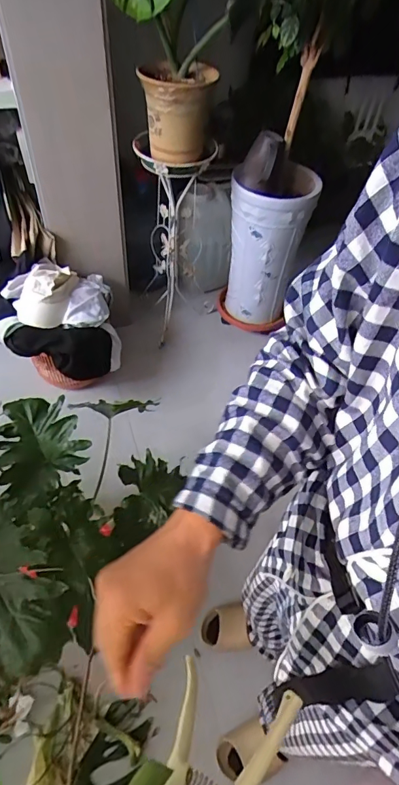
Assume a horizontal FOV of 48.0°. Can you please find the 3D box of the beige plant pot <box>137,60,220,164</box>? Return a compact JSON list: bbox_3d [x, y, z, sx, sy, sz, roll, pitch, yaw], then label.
[{"bbox_3d":[-0.063,-0.865,1.399,0.217,0.239,0.207,2,53,-3],"label":"beige plant pot"}]

